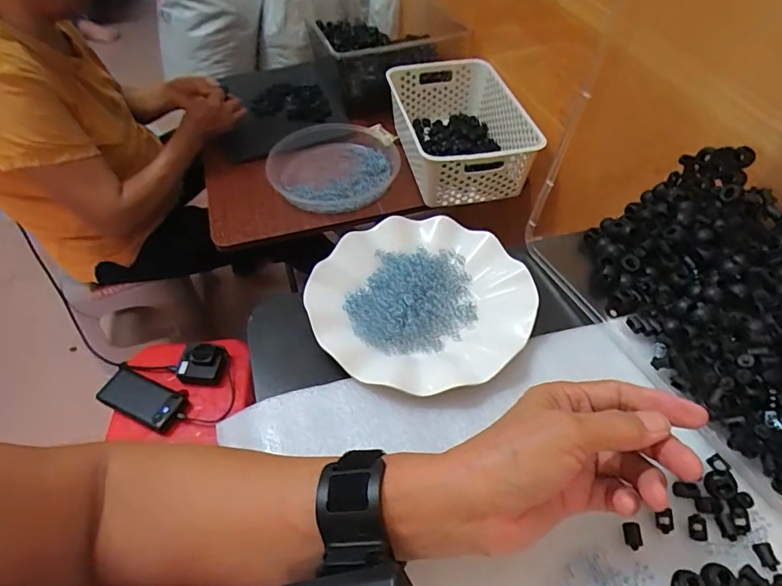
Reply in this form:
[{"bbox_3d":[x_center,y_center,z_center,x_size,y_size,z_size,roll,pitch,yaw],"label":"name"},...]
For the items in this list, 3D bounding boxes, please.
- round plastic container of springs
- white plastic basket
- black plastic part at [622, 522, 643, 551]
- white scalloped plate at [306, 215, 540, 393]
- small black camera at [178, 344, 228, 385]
[{"bbox_3d":[-0.106,-0.232,0.863,0.232,0.031,0.217,0,51,1],"label":"round plastic container of springs"},{"bbox_3d":[0.132,-0.295,0.855,0.222,0.105,0.308,-9,52,-7],"label":"white plastic basket"},{"bbox_3d":[0.149,0.149,0.289,0.010,0.006,0.015,-1,52,2],"label":"black plastic part"},{"bbox_3d":[0.025,0.003,0.407,0.179,0.020,0.182,0,51,1],"label":"white scalloped plate"},{"bbox_3d":[-0.357,0.132,0.890,0.092,0.030,0.073,3,51,3],"label":"small black camera"}]

